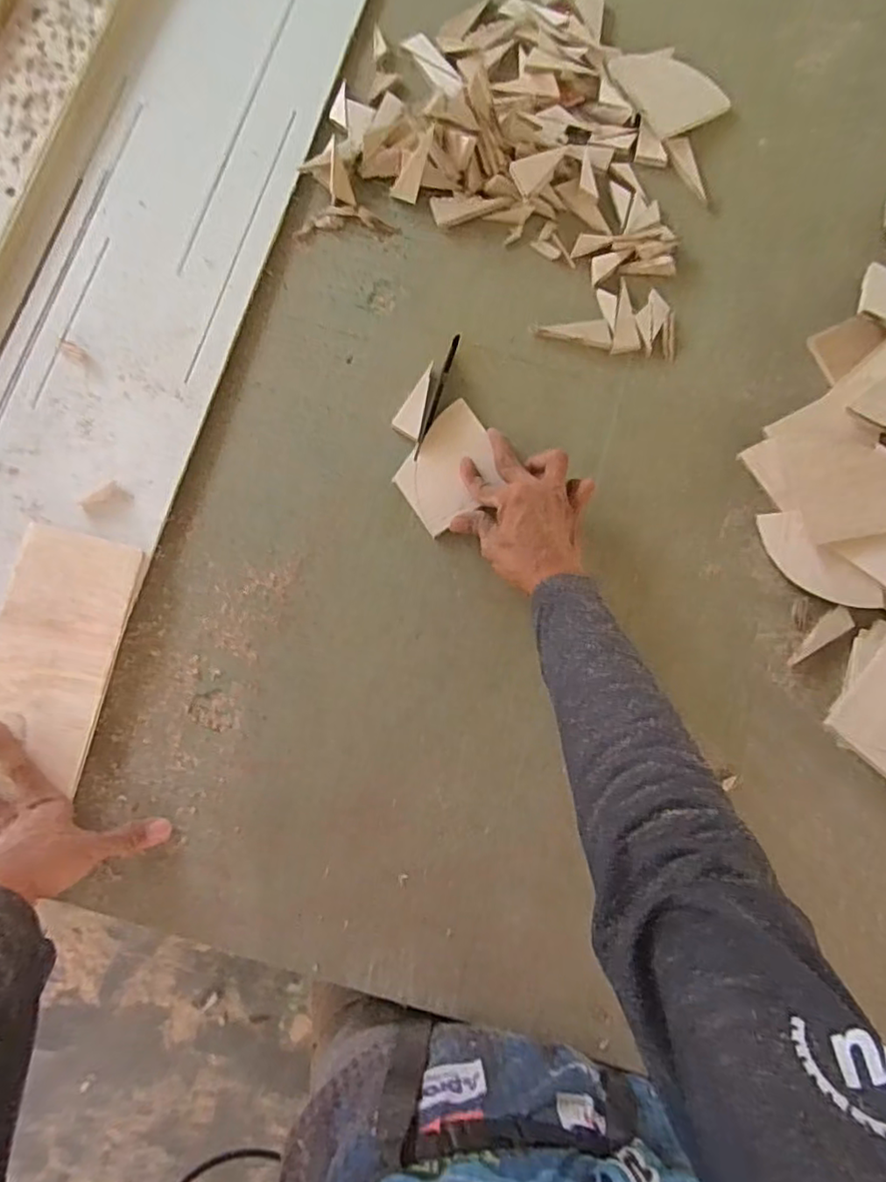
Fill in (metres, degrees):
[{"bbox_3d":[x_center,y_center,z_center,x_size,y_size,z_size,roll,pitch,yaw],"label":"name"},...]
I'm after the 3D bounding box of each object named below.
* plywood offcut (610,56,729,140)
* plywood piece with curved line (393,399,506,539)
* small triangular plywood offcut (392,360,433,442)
[{"bbox_3d":[0.242,-0.541,0.660,0.094,0.008,0.109,-35,87,-8],"label":"plywood offcut"},{"bbox_3d":[0.005,-0.116,0.579,0.100,0.004,0.085,-40,86,2],"label":"plywood piece with curved line"},{"bbox_3d":[-0.029,-0.186,0.600,0.027,0.008,0.076,12,82,-3],"label":"small triangular plywood offcut"}]

